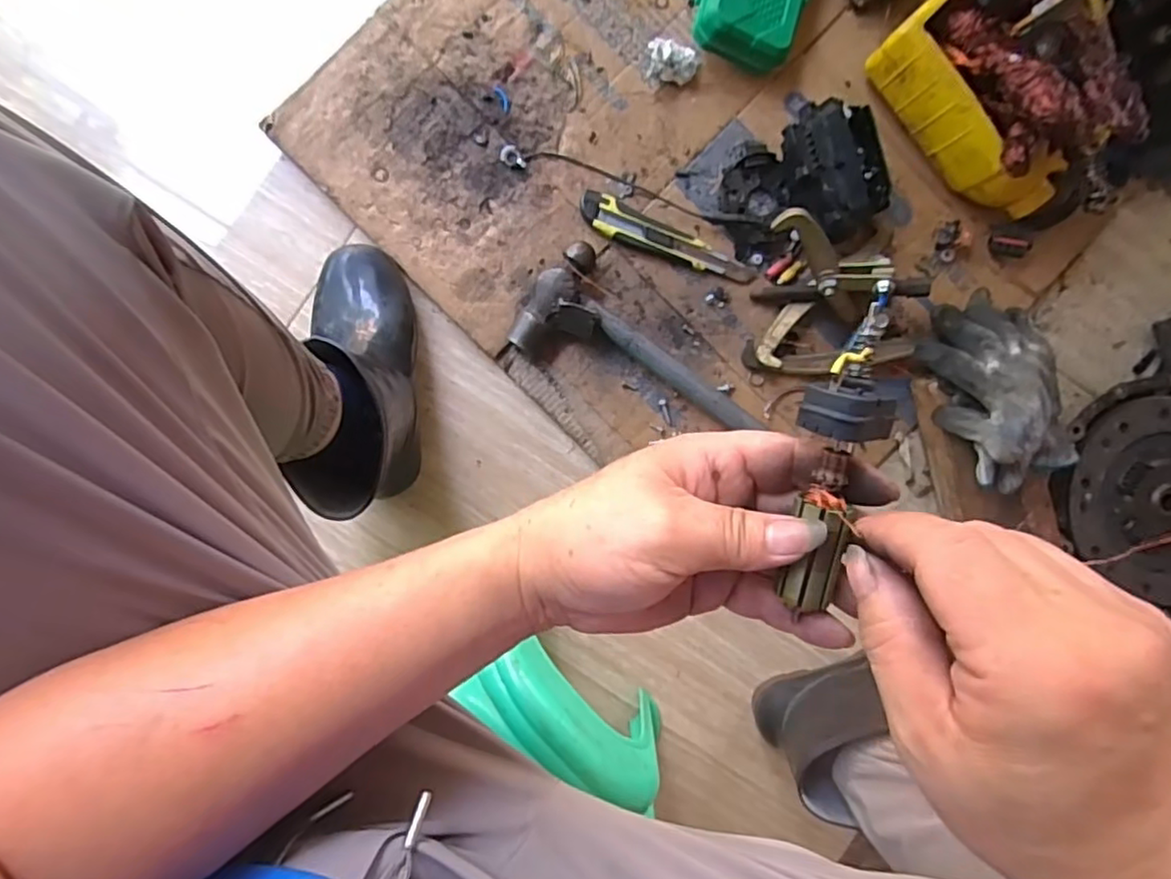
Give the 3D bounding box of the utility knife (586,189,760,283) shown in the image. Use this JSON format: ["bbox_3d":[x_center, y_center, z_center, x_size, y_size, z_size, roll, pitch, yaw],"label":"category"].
[{"bbox_3d":[0.085,-0.203,0.664,0.191,0.019,0.037,22,90,-2],"label":"utility knife"}]

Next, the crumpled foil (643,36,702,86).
[{"bbox_3d":[0.089,-0.385,0.654,0.056,0.036,0.032,6,91,-2],"label":"crumpled foil"}]

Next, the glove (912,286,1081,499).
[{"bbox_3d":[0.407,-0.051,0.630,0.122,0.083,0.188,-15,91,-1],"label":"glove"}]

